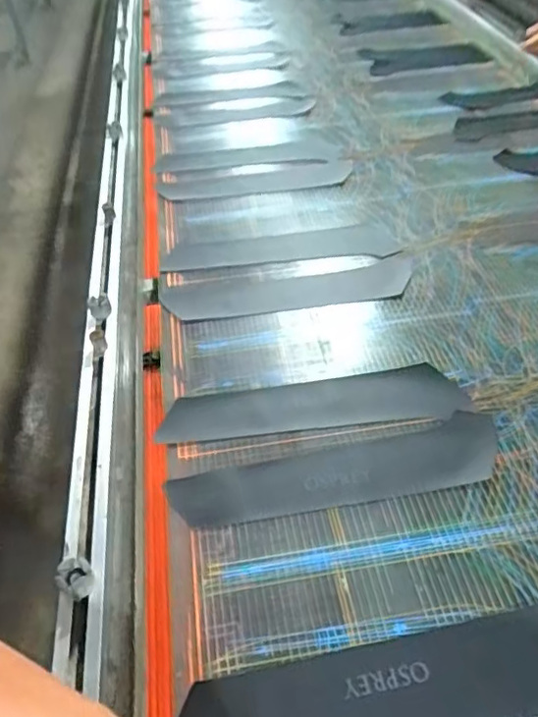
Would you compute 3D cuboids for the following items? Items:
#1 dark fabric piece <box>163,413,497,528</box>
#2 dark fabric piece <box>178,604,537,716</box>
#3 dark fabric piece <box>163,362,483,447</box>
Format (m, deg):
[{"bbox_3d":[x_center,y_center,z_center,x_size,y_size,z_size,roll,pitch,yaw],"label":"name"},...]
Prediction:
[{"bbox_3d":[0.099,0.165,0.783,0.468,0.008,0.107,-12,42,-5],"label":"dark fabric piece"},{"bbox_3d":[0.137,0.351,0.595,0.448,0.010,0.104,-8,44,-3],"label":"dark fabric piece"},{"bbox_3d":[0.068,0.071,0.875,0.460,0.009,0.100,-7,42,0],"label":"dark fabric piece"}]

